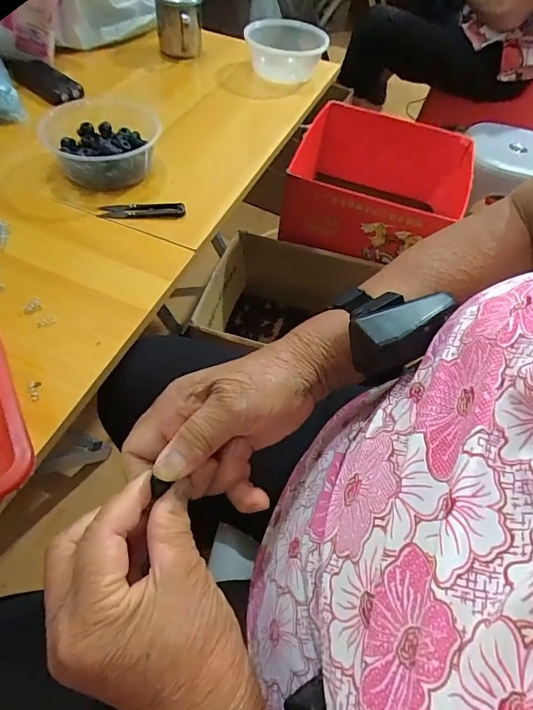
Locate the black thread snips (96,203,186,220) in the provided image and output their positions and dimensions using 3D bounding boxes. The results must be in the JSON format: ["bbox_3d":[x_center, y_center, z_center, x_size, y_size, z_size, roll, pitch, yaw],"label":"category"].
[{"bbox_3d":[-0.150,-0.174,0.519,0.099,0.011,0.021,1,54,-5],"label":"black thread snips"}]

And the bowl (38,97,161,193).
[{"bbox_3d":[-0.202,-0.268,0.544,0.137,0.067,0.142,-21,59,-20],"label":"bowl"}]

